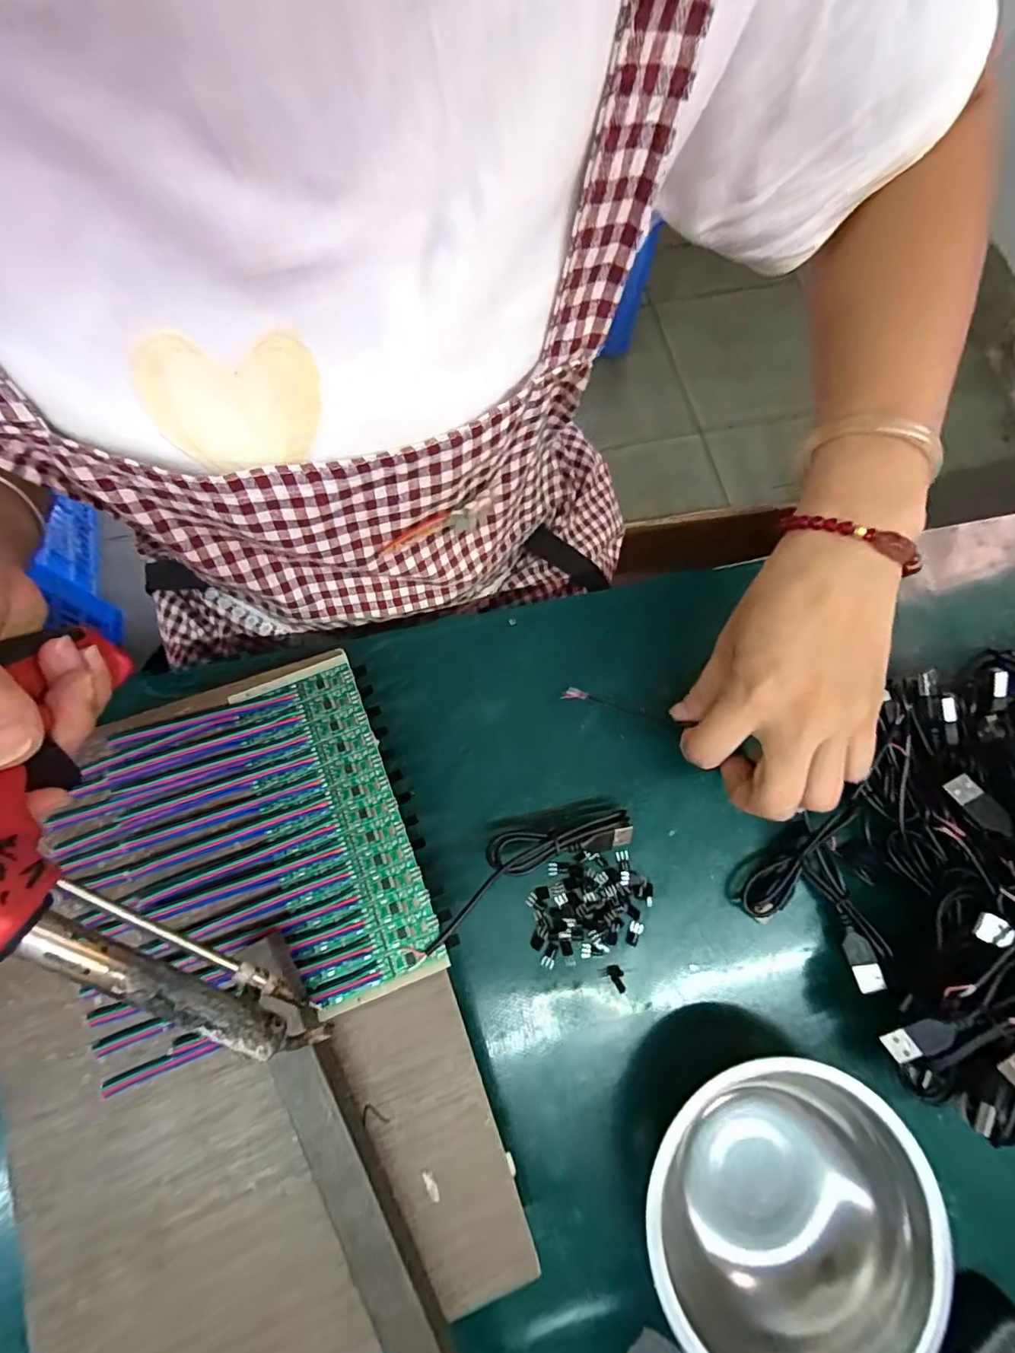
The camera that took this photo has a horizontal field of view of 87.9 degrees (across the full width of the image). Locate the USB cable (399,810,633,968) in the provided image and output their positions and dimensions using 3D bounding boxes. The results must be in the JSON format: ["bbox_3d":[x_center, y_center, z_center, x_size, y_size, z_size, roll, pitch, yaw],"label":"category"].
[{"bbox_3d":[0.006,0.100,0.279,0.131,0.035,0.034,-25,75,-8],"label":"USB cable"}]

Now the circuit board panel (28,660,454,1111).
[{"bbox_3d":[-0.131,0.088,0.257,0.155,0.018,0.162,-21,75,-7],"label":"circuit board panel"}]

